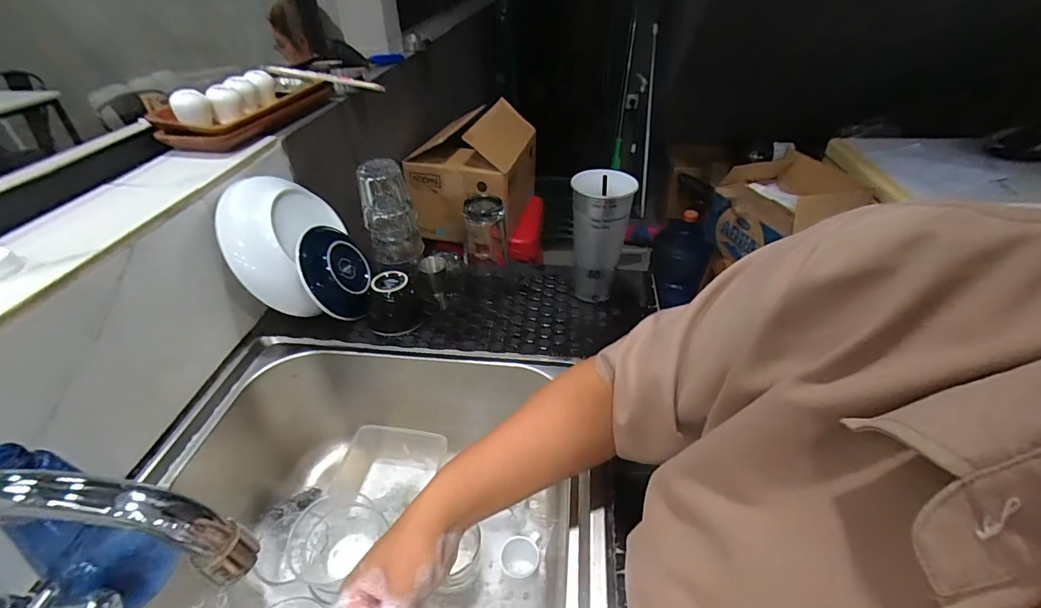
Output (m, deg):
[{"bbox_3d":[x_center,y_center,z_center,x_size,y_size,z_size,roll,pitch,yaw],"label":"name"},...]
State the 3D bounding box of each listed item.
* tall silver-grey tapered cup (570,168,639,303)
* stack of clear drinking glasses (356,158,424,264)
[{"bbox_3d":[0.111,-0.094,0.667,0.077,0.180,0.077,-1,38,1],"label":"tall silver-grey tapered cup"},{"bbox_3d":[-0.187,-0.129,0.682,0.074,0.138,0.073,-12,39,-13],"label":"stack of clear drinking glasses"}]

